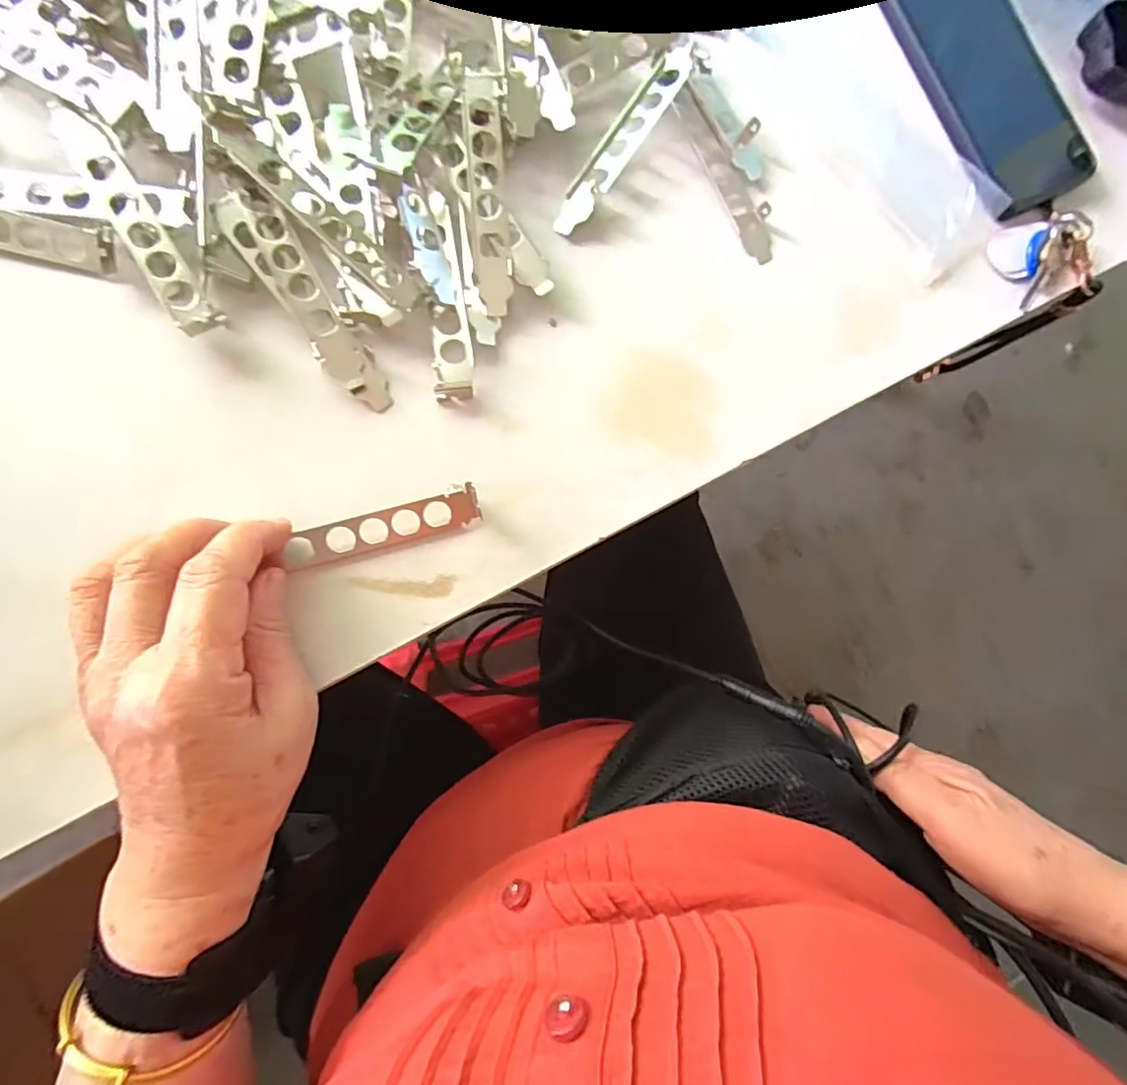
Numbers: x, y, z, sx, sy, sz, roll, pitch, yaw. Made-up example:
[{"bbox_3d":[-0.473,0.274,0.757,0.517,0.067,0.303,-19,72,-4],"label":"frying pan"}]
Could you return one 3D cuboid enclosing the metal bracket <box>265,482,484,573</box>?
[{"bbox_3d":[-0.086,-0.006,0.274,0.094,0.009,0.020,-17,90,-11],"label":"metal bracket"}]

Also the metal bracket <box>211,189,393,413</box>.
[{"bbox_3d":[-0.123,-0.117,0.277,0.026,0.014,0.117,-36,91,-10],"label":"metal bracket"}]

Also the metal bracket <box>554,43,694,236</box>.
[{"bbox_3d":[0.032,-0.217,0.305,0.020,0.017,0.117,34,81,-4],"label":"metal bracket"}]

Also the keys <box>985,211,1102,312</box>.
[{"bbox_3d":[0.293,-0.170,0.344,0.061,0.014,0.053,-22,88,-10],"label":"keys"}]

